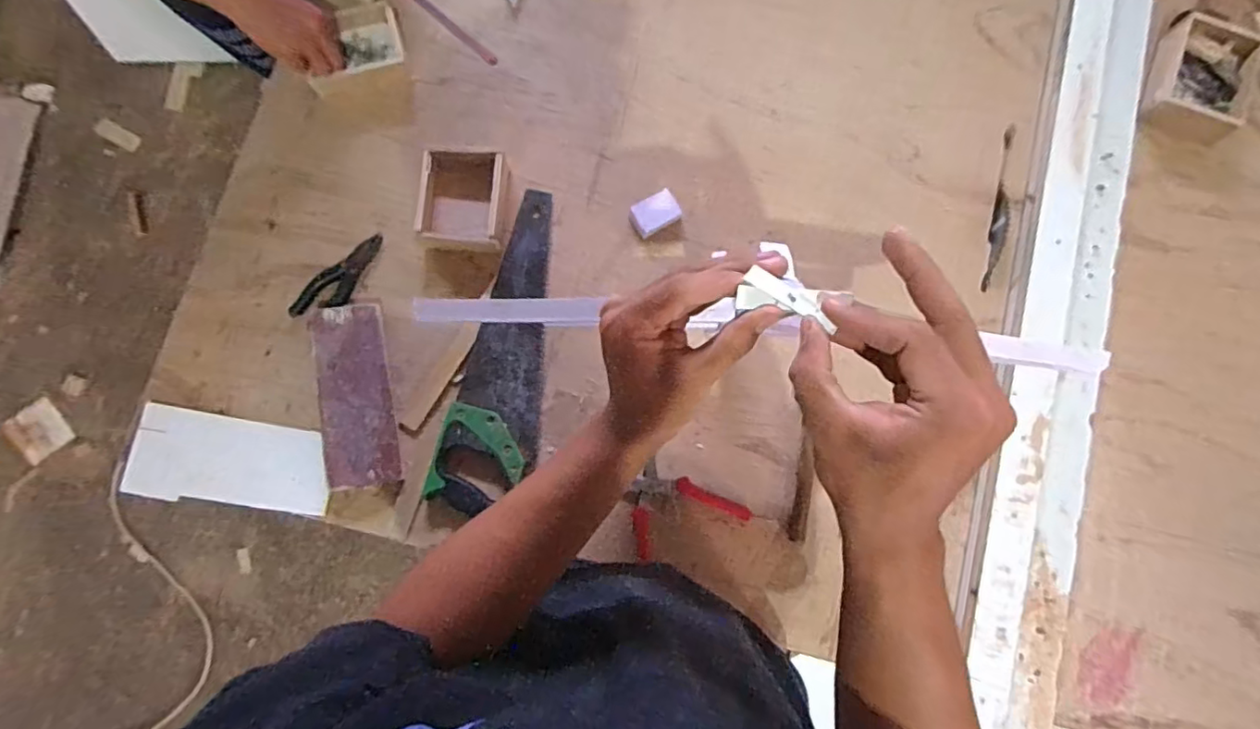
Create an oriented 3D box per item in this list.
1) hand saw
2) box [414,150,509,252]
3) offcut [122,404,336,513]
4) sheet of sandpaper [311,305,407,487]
[{"bbox_3d":[-0.144,-0.021,0.748,0.116,0.018,0.416,16,81,2],"label":"hand saw"},{"bbox_3d":[-0.222,-0.215,0.765,0.116,0.055,0.128,2,81,-1],"label":"box"},{"bbox_3d":[-0.502,0.120,0.733,0.245,0.015,0.110,7,82,-5],"label":"offcut"},{"bbox_3d":[-0.342,0.038,0.732,0.086,0.030,0.226,-13,80,-2],"label":"sheet of sandpaper"}]

